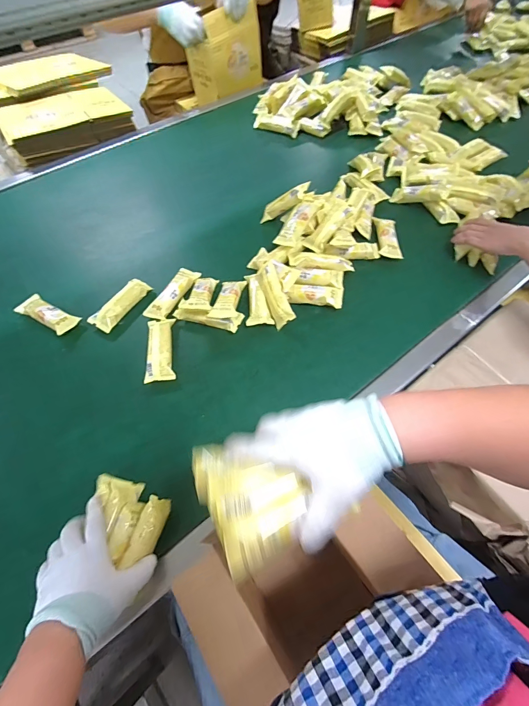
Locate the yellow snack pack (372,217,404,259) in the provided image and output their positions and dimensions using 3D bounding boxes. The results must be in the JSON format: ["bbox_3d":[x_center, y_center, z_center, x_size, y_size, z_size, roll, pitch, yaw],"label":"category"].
[{"bbox_3d":[0.285,-0.272,0.756,0.048,0.018,0.129,1,59,0],"label":"yellow snack pack"}]

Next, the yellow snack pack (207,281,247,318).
[{"bbox_3d":[-0.069,-0.112,0.650,0.052,0.020,0.120,10,45,6],"label":"yellow snack pack"}]

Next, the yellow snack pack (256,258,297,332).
[{"bbox_3d":[0.020,-0.117,0.646,0.036,0.036,0.135,-17,73,-10],"label":"yellow snack pack"}]

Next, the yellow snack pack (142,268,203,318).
[{"bbox_3d":[-0.189,-0.125,0.679,0.050,0.022,0.138,25,62,14],"label":"yellow snack pack"}]

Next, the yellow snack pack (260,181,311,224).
[{"bbox_3d":[0.044,-0.352,0.772,0.143,0.031,0.029,-19,49,39],"label":"yellow snack pack"}]

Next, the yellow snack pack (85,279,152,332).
[{"bbox_3d":[-0.296,-0.103,0.672,0.046,0.021,0.133,26,62,15],"label":"yellow snack pack"}]

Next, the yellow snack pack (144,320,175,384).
[{"bbox_3d":[-0.195,-0.010,0.612,0.050,0.025,0.135,-7,59,-5],"label":"yellow snack pack"}]

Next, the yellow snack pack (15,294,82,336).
[{"bbox_3d":[-0.439,-0.079,0.663,0.128,0.019,0.051,24,62,13],"label":"yellow snack pack"}]

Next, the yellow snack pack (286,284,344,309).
[{"bbox_3d":[0.104,-0.120,0.669,0.112,0.025,0.047,7,59,4],"label":"yellow snack pack"}]

